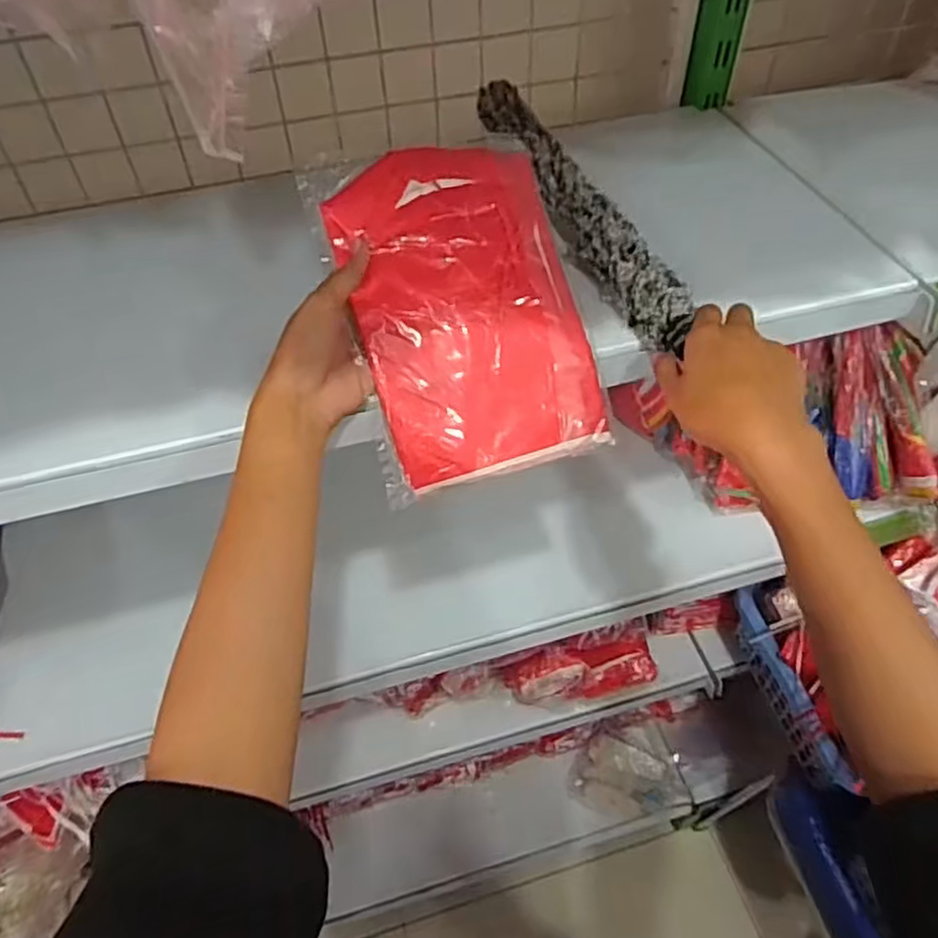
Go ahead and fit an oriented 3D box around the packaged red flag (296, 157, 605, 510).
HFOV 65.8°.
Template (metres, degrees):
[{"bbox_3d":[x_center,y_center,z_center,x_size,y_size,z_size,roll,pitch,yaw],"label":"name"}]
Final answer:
[{"bbox_3d":[-0.004,-0.110,0.501,0.161,0.021,0.228,-16,91,-10],"label":"packaged red flag"}]

